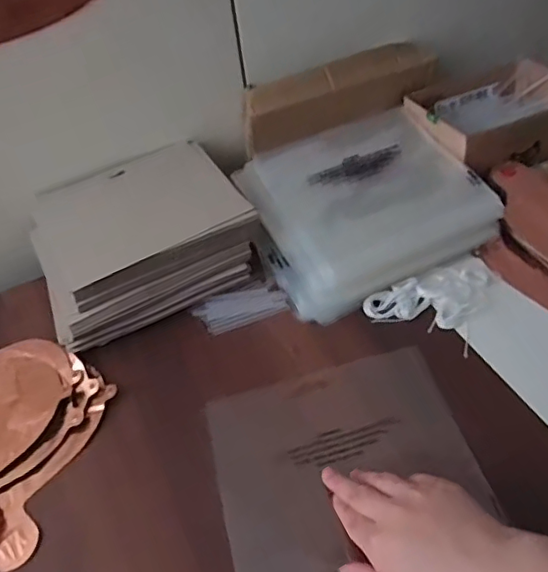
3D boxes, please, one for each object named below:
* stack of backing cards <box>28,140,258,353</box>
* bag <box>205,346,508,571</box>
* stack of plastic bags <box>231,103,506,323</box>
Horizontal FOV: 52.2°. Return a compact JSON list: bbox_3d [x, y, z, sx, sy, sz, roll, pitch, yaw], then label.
[{"bbox_3d":[-0.142,-0.051,0.594,0.217,0.069,0.182,-25,50,-15],"label":"stack of backing cards"},{"bbox_3d":[0.057,0.147,0.438,0.195,0.011,0.191,-14,47,-5],"label":"bag"},{"bbox_3d":[0.091,-0.091,0.612,0.239,0.052,0.214,-24,50,-14],"label":"stack of plastic bags"}]

